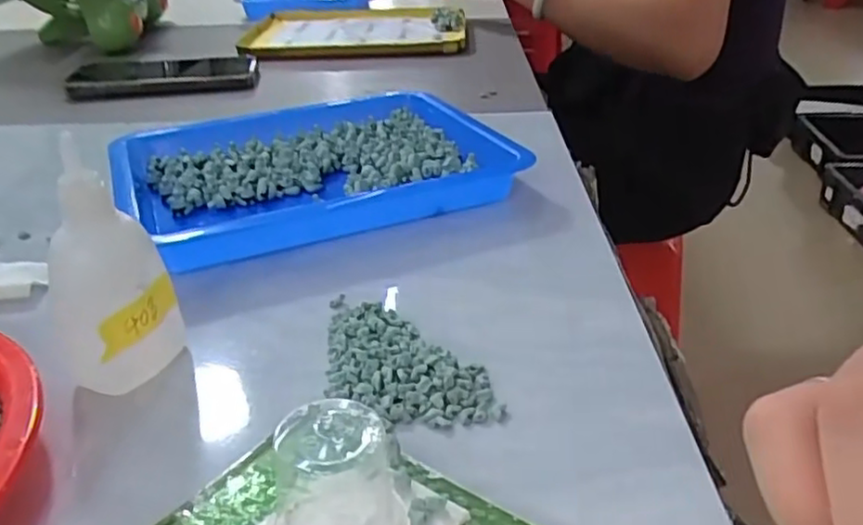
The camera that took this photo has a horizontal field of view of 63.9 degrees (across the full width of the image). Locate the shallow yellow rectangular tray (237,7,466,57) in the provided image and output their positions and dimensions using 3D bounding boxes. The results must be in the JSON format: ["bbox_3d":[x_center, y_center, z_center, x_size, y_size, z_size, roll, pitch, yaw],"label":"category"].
[{"bbox_3d":[-0.086,-0.274,0.803,0.243,0.012,0.223,-2,30,1],"label":"shallow yellow rectangular tray"}]

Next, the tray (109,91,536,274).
[{"bbox_3d":[-0.074,-0.063,0.415,0.216,0.026,0.166,-12,32,-17],"label":"tray"}]

